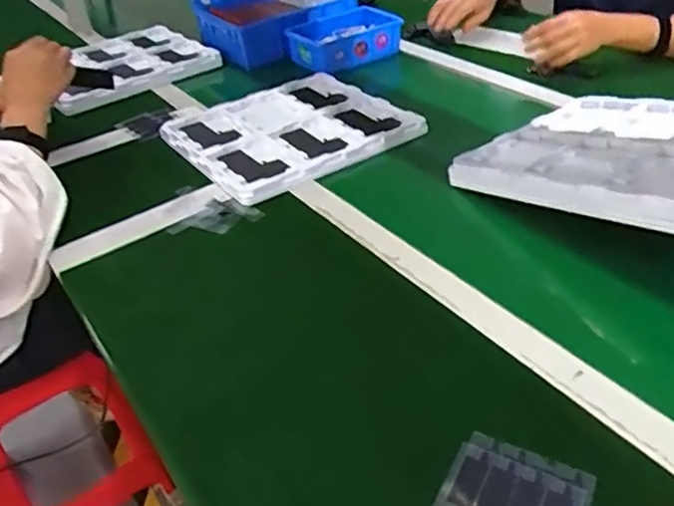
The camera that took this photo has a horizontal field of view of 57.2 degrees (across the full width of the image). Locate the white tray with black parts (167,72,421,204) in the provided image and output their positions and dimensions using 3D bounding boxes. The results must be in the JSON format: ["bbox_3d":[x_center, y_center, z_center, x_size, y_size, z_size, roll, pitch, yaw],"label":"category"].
[{"bbox_3d":[-0.079,-0.195,0.943,0.298,0.033,0.316,-25,41,-23],"label":"white tray with black parts"}]

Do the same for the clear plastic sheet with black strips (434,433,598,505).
[{"bbox_3d":[0.130,0.176,0.448,0.098,0.010,0.074,14,44,26],"label":"clear plastic sheet with black strips"}]

